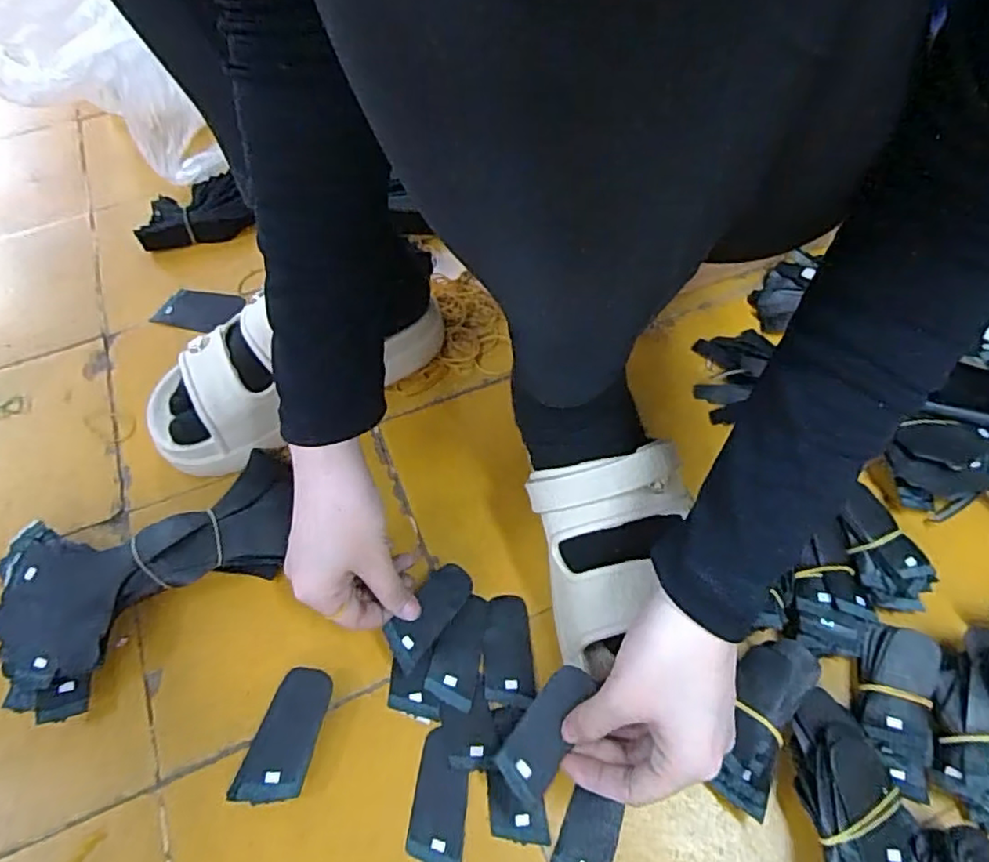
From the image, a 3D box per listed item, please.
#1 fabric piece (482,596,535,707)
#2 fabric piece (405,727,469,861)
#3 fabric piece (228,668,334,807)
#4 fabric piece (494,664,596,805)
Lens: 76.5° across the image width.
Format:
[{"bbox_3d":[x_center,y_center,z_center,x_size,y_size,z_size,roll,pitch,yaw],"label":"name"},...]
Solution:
[{"bbox_3d":[0.008,0.146,0.423,0.032,0.004,0.070,-5,57,-1],"label":"fabric piece"},{"bbox_3d":[-0.033,0.220,0.376,0.032,0.004,0.072,3,57,4],"label":"fabric piece"},{"bbox_3d":[-0.130,0.188,0.388,0.041,0.024,0.076,10,58,9],"label":"fabric piece"},{"bbox_3d":[0.029,0.164,0.348,0.031,0.004,0.070,30,83,28],"label":"fabric piece"}]

